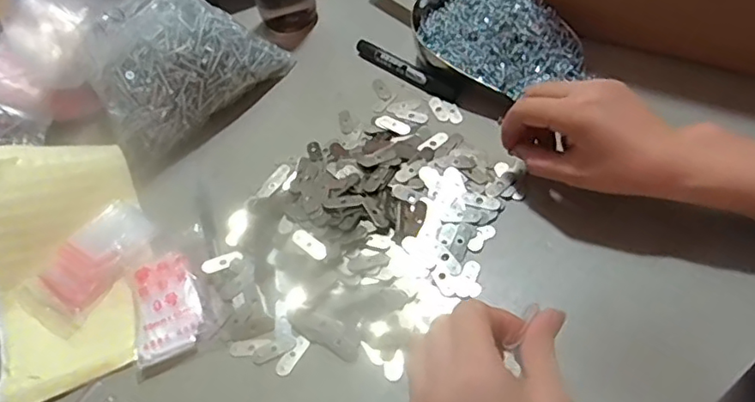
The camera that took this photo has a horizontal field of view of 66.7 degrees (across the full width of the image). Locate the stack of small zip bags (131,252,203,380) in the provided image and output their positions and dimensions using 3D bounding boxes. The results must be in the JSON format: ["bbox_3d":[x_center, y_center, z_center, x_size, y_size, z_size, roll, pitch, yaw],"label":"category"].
[{"bbox_3d":[-0.162,0.082,0.441,0.050,0.013,0.088,-18,51,-4],"label":"stack of small zip bags"}]

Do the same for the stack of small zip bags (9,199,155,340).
[{"bbox_3d":[-0.237,0.051,0.476,0.064,0.019,0.115,26,61,28],"label":"stack of small zip bags"}]

